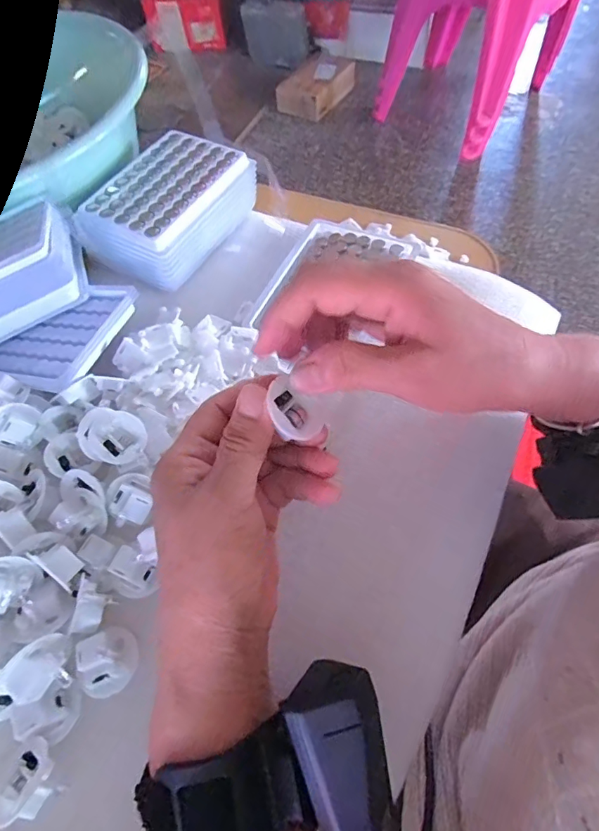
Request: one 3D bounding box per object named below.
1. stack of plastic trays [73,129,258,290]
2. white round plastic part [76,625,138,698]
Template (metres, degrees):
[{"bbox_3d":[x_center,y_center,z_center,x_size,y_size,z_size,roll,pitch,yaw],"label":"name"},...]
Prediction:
[{"bbox_3d":[-0.109,-0.177,0.385,0.098,0.041,0.133,24,66,16],"label":"stack of plastic trays"},{"bbox_3d":[-0.101,0.129,0.239,0.025,0.019,0.030,-13,62,-2],"label":"white round plastic part"}]

